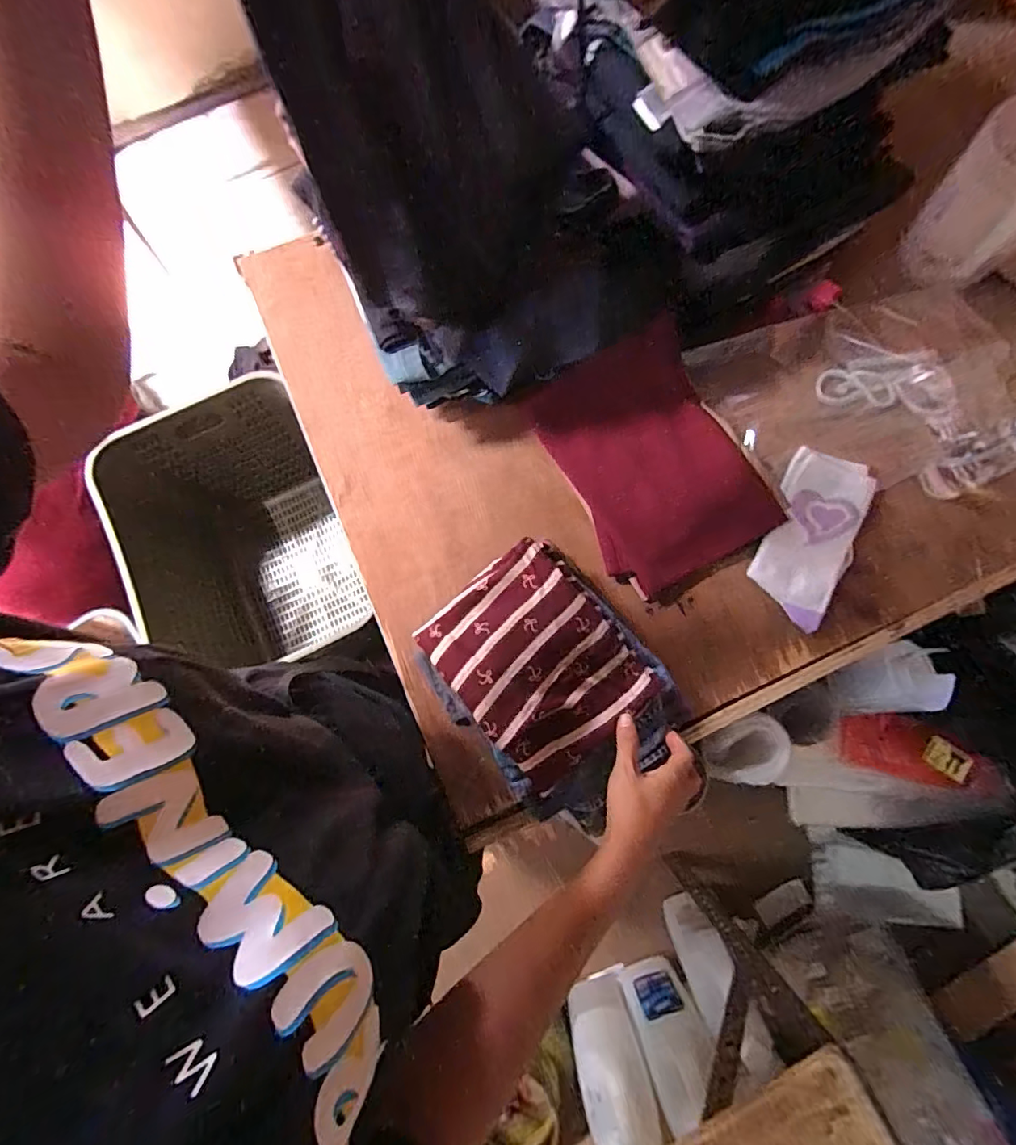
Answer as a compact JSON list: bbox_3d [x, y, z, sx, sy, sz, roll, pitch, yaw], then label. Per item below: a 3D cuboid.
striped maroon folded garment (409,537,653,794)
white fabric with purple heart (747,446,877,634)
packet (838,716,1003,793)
[{"bbox_3d":[0.029,0.087,0.526,0.167,0.030,0.204,-40,79,-8],"label":"striped maroon folded garment"},{"bbox_3d":[0.335,-0.041,0.577,0.089,0.027,0.188,23,78,6],"label":"white fabric with purple heart"},{"bbox_3d":[0.685,0.307,0.879,0.228,0.030,0.099,18,104,13],"label":"packet"}]

